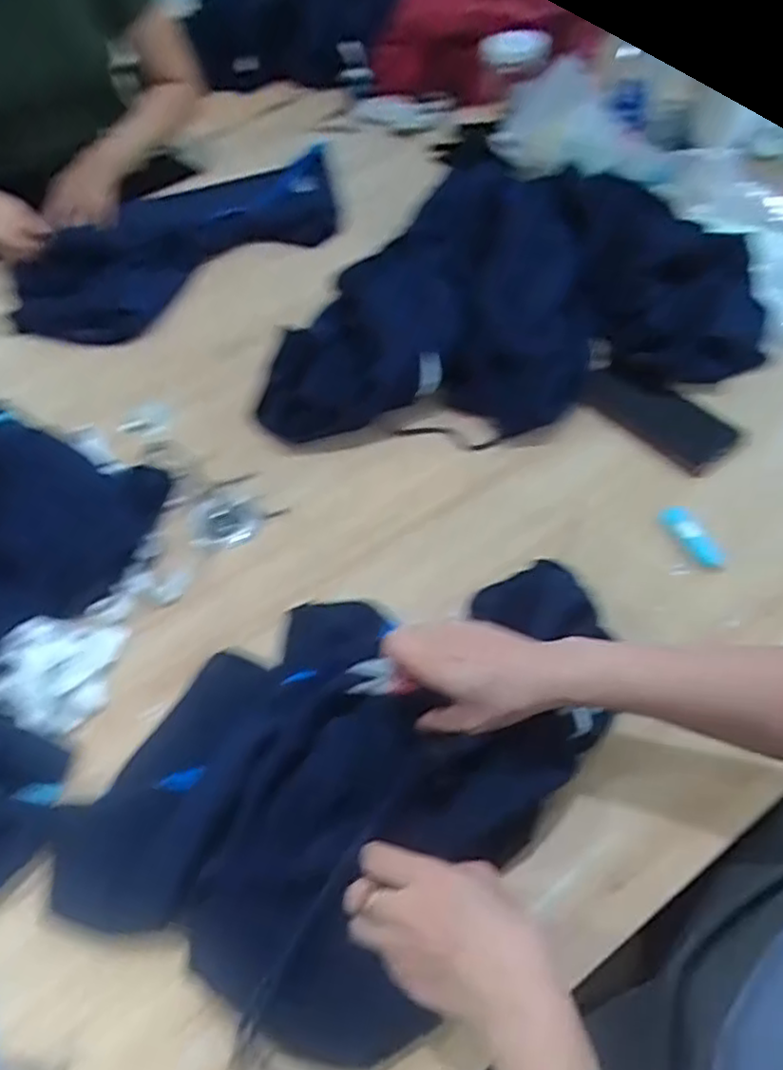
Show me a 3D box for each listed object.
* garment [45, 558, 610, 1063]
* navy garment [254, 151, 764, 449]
[{"bbox_3d":[-0.031,0.148,0.526,0.279,0.092,0.392,29,60,24],"label":"garment"},{"bbox_3d":[0.109,-0.274,0.821,0.517,0.139,0.341,-11,53,-1],"label":"navy garment"}]

